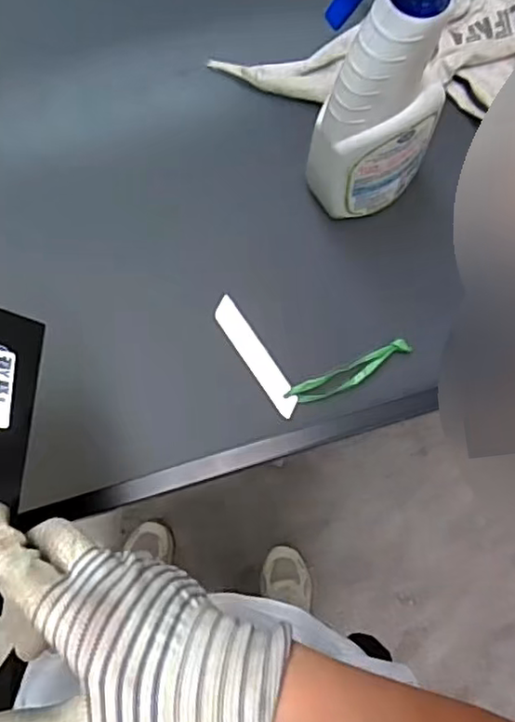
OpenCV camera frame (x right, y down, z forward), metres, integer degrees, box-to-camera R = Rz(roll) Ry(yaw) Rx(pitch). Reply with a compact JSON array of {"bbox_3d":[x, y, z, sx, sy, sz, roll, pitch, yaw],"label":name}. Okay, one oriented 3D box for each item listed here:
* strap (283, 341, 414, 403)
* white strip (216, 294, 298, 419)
[{"bbox_3d":[0.071,0.010,0.485,0.100,0.013,0.018,-23,79,-4],"label":"strap"},{"bbox_3d":[-0.001,-0.004,0.496,0.019,0.008,0.103,-33,80,-6],"label":"white strip"}]

